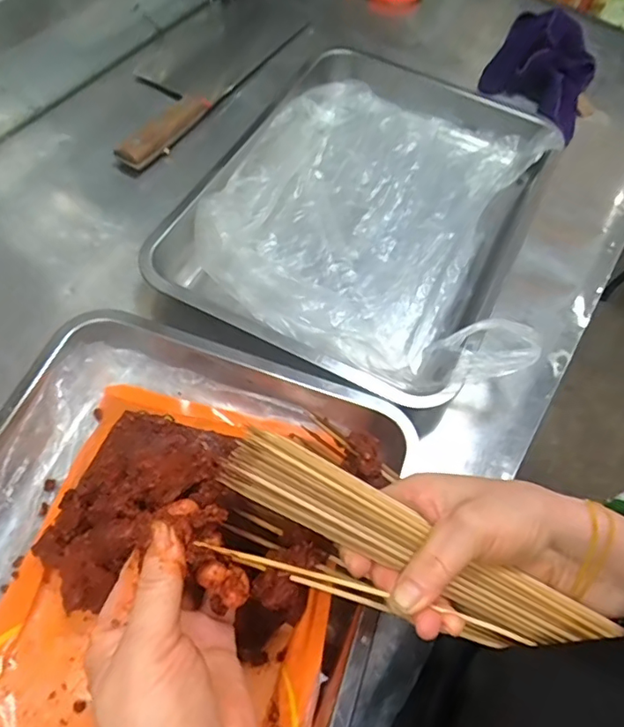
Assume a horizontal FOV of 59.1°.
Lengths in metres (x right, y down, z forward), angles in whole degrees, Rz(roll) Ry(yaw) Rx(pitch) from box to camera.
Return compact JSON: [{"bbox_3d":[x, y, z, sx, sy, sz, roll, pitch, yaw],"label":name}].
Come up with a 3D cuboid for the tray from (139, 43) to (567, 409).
[{"bbox_3d":[0.072,-0.163,0.532,0.313,0.066,0.403,26,63,11],"label":"tray"}]

